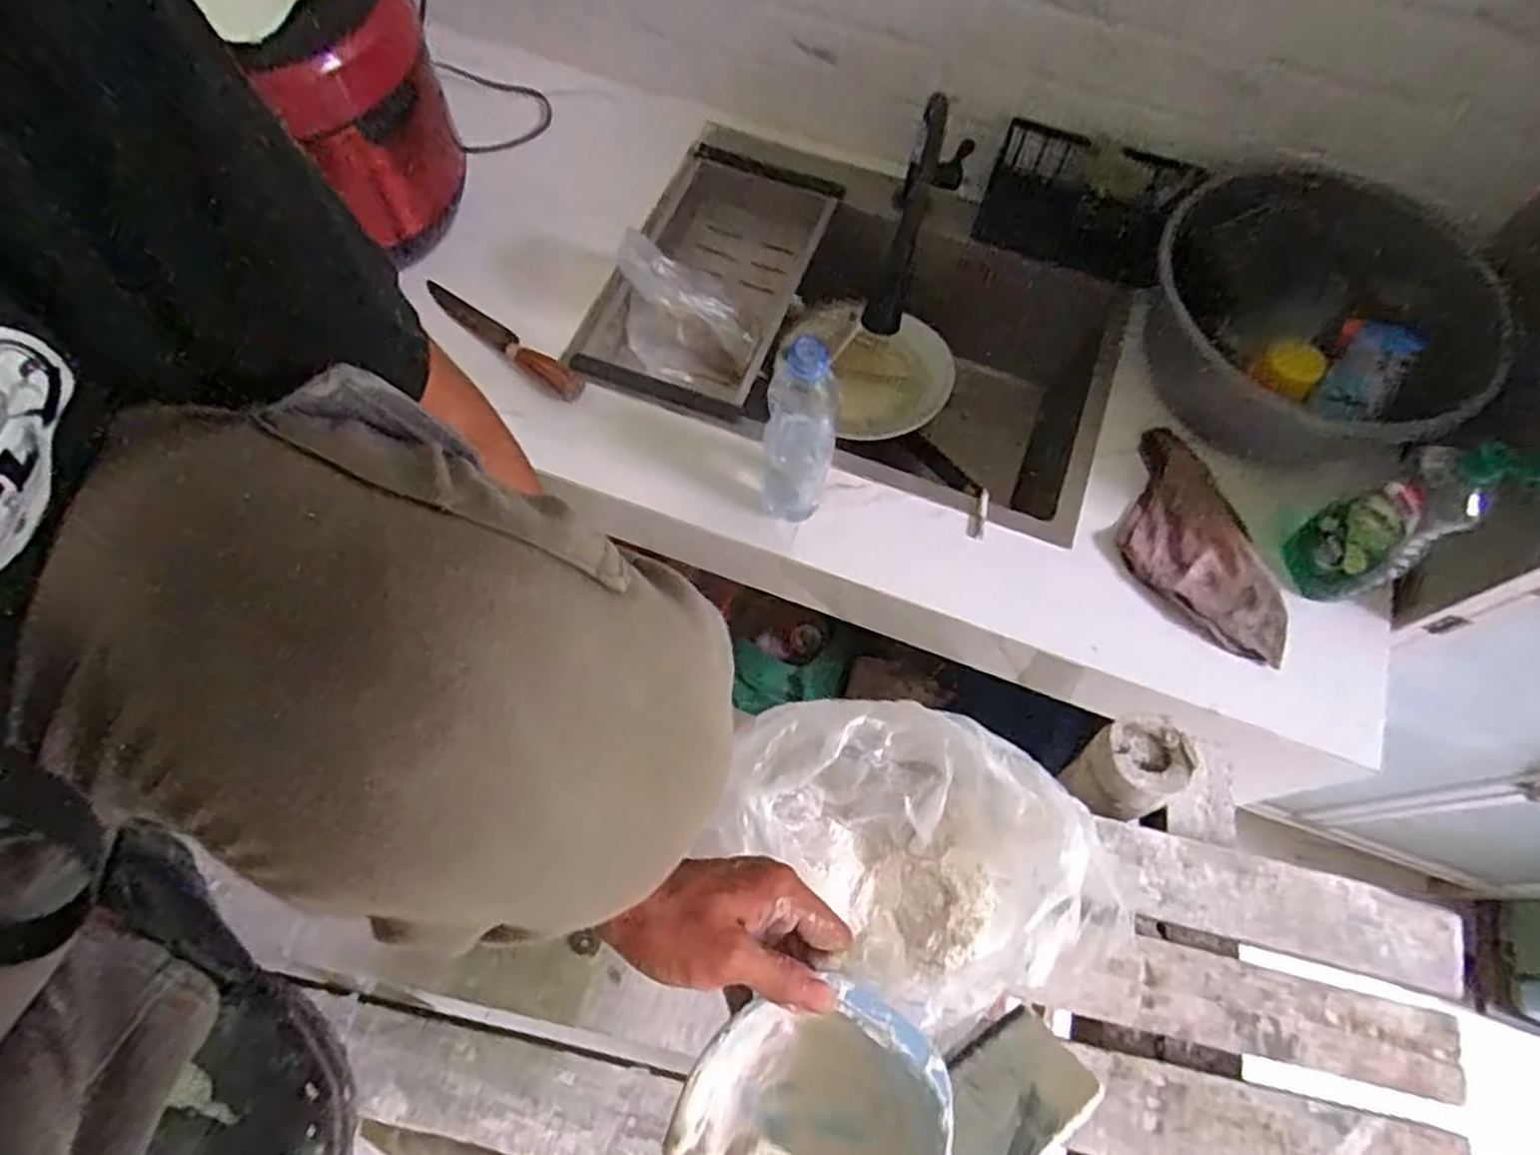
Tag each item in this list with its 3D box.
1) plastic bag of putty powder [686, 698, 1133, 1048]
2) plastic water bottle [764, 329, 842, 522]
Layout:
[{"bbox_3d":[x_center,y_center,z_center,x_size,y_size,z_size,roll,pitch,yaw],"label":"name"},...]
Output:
[{"bbox_3d":[0.099,0.186,0.531,0.273,0.092,0.188,30,69,10],"label":"plastic bag of putty powder"},{"bbox_3d":[0.026,-0.121,0.746,0.064,0.251,0.056,9,67,1],"label":"plastic water bottle"}]

